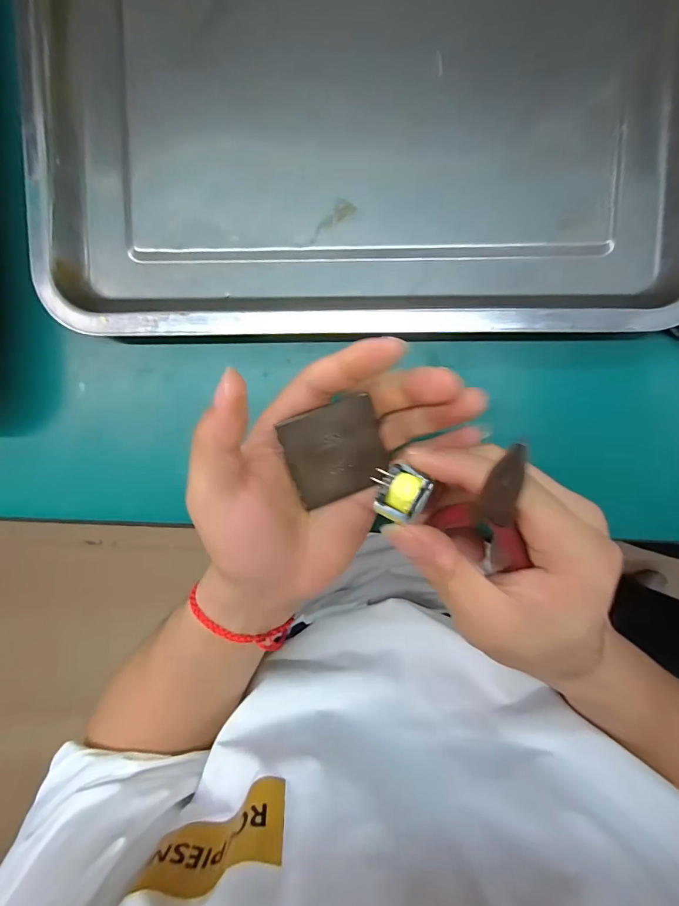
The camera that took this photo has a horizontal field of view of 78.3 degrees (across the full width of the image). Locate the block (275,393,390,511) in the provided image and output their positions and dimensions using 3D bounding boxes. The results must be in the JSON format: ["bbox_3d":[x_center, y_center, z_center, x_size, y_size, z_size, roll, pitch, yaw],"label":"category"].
[{"bbox_3d":[-0.001,-0.001,0.213,0.048,0.004,0.048,-20,110,-6],"label":"block"}]

